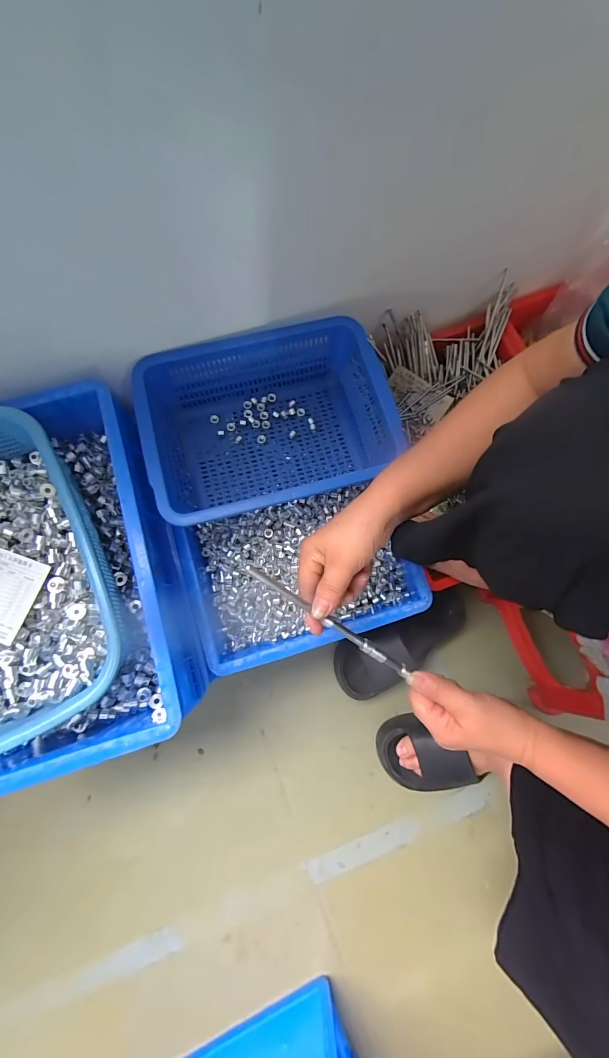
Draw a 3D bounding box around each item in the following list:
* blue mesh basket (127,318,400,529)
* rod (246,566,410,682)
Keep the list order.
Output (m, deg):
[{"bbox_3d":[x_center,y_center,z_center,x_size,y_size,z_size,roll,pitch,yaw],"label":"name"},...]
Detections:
[{"bbox_3d":[-0.041,-0.139,0.510,0.305,0.101,0.233,-15,79,-3],"label":"blue mesh basket"},{"bbox_3d":[0.026,0.090,0.353,0.192,0.006,0.011,36,79,-13],"label":"rod"}]

